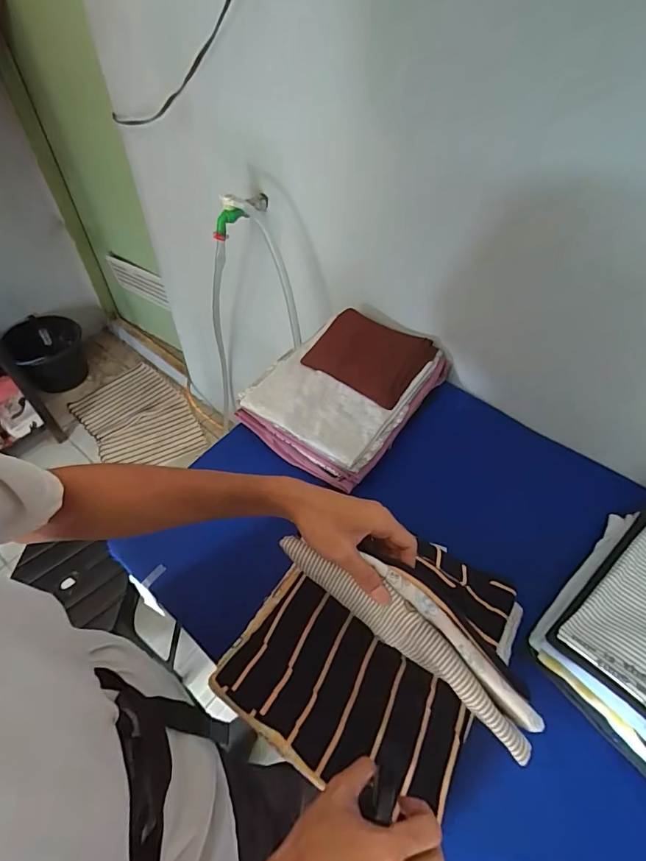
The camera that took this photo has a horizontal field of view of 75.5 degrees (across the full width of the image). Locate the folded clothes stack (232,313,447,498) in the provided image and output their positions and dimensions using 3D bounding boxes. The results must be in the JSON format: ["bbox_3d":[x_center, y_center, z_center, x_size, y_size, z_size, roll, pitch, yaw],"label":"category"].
[{"bbox_3d":[0.044,-0.082,0.775,0.258,0.084,0.343,33,57,21],"label":"folded clothes stack"}]

